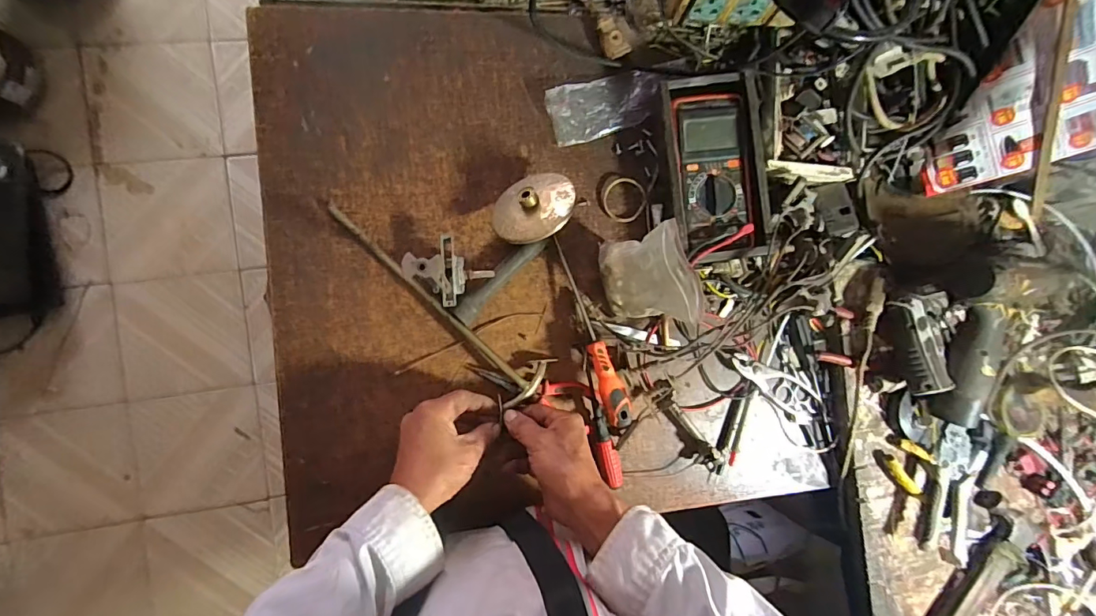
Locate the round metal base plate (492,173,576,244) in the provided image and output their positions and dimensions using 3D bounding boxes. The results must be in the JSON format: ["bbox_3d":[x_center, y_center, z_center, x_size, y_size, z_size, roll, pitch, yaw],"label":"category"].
[{"bbox_3d":[-0.018,-0.111,0.499,0.090,0.020,0.094,-13,54,18],"label":"round metal base plate"}]

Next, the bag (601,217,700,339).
[{"bbox_3d":[0.099,-0.025,0.488,0.056,0.132,0.100,-15,91,-8],"label":"bag"}]

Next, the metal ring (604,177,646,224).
[{"bbox_3d":[0.089,-0.124,0.552,0.048,0.009,0.051,0,89,-8],"label":"metal ring"}]

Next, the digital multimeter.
[{"bbox_3d":[0.183,-0.150,0.538,0.074,0.036,0.172,-6,90,-8],"label":"digital multimeter"}]

